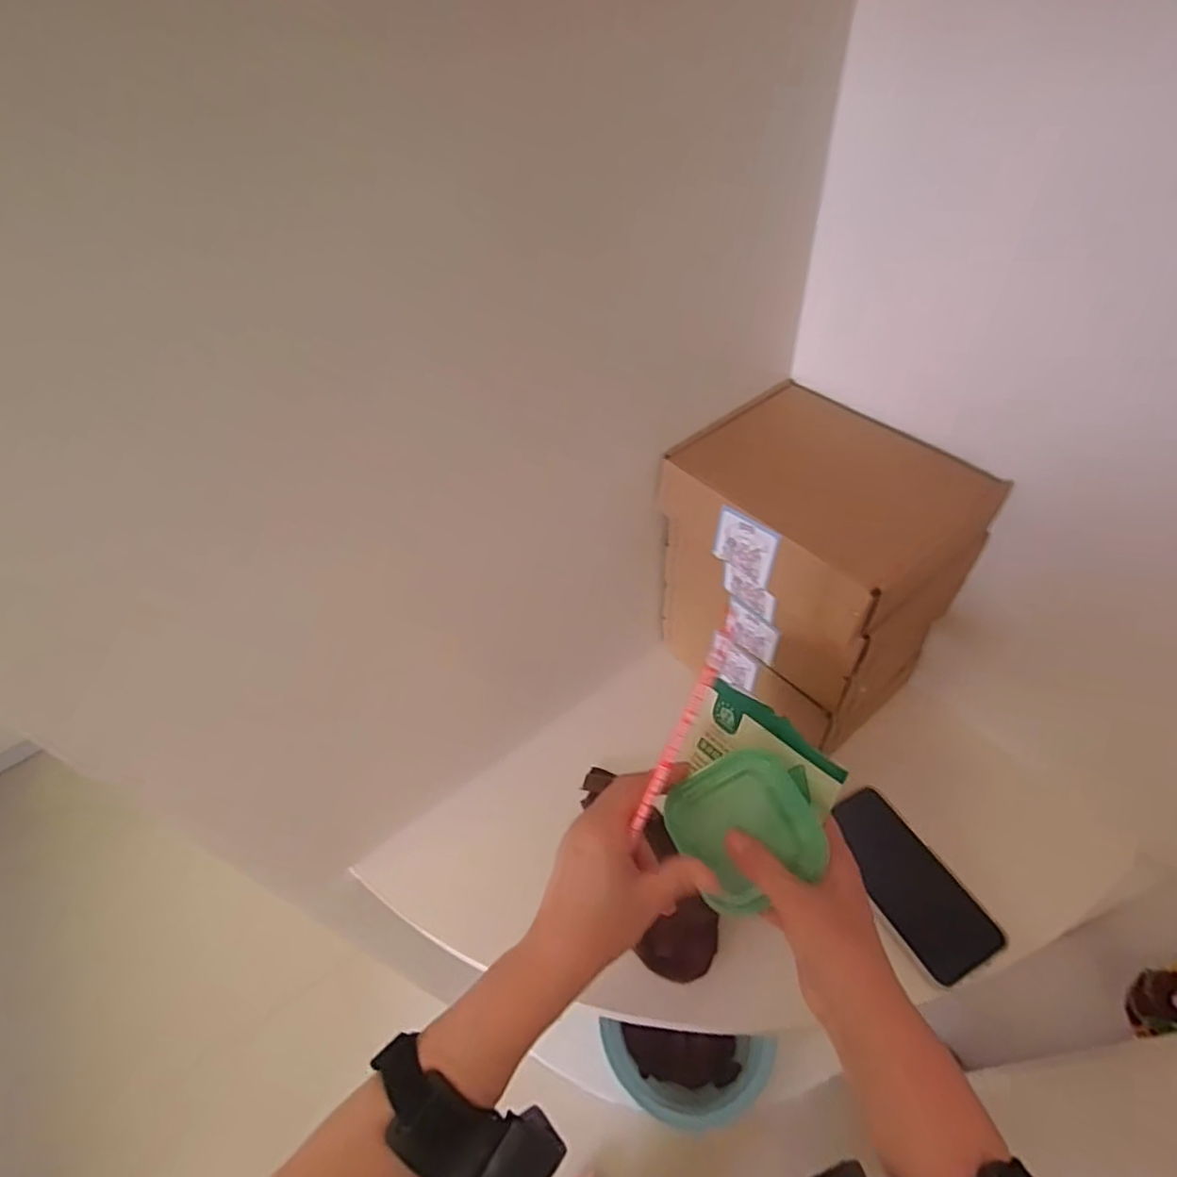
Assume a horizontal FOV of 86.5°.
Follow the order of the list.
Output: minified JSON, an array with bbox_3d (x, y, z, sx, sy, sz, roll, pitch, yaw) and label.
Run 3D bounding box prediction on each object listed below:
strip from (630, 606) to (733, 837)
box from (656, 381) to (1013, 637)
[{"bbox_3d":[0.056,0.080,0.366,0.009,0.146,0.012,28,17,27],"label":"strip"},{"bbox_3d":[0.178,-0.073,0.487,0.167,0.067,0.205,-33,54,-21],"label":"box"}]

